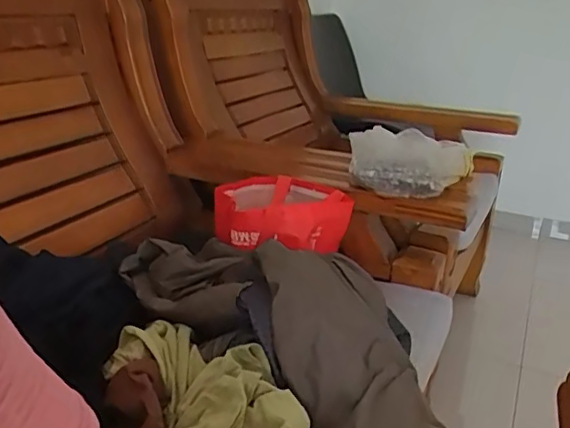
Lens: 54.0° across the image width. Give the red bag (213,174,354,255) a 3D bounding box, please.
[{"bbox_3d":[-0.007,-0.002,0.940,0.203,0.065,0.205,-17,28,-39],"label":"red bag"}]

